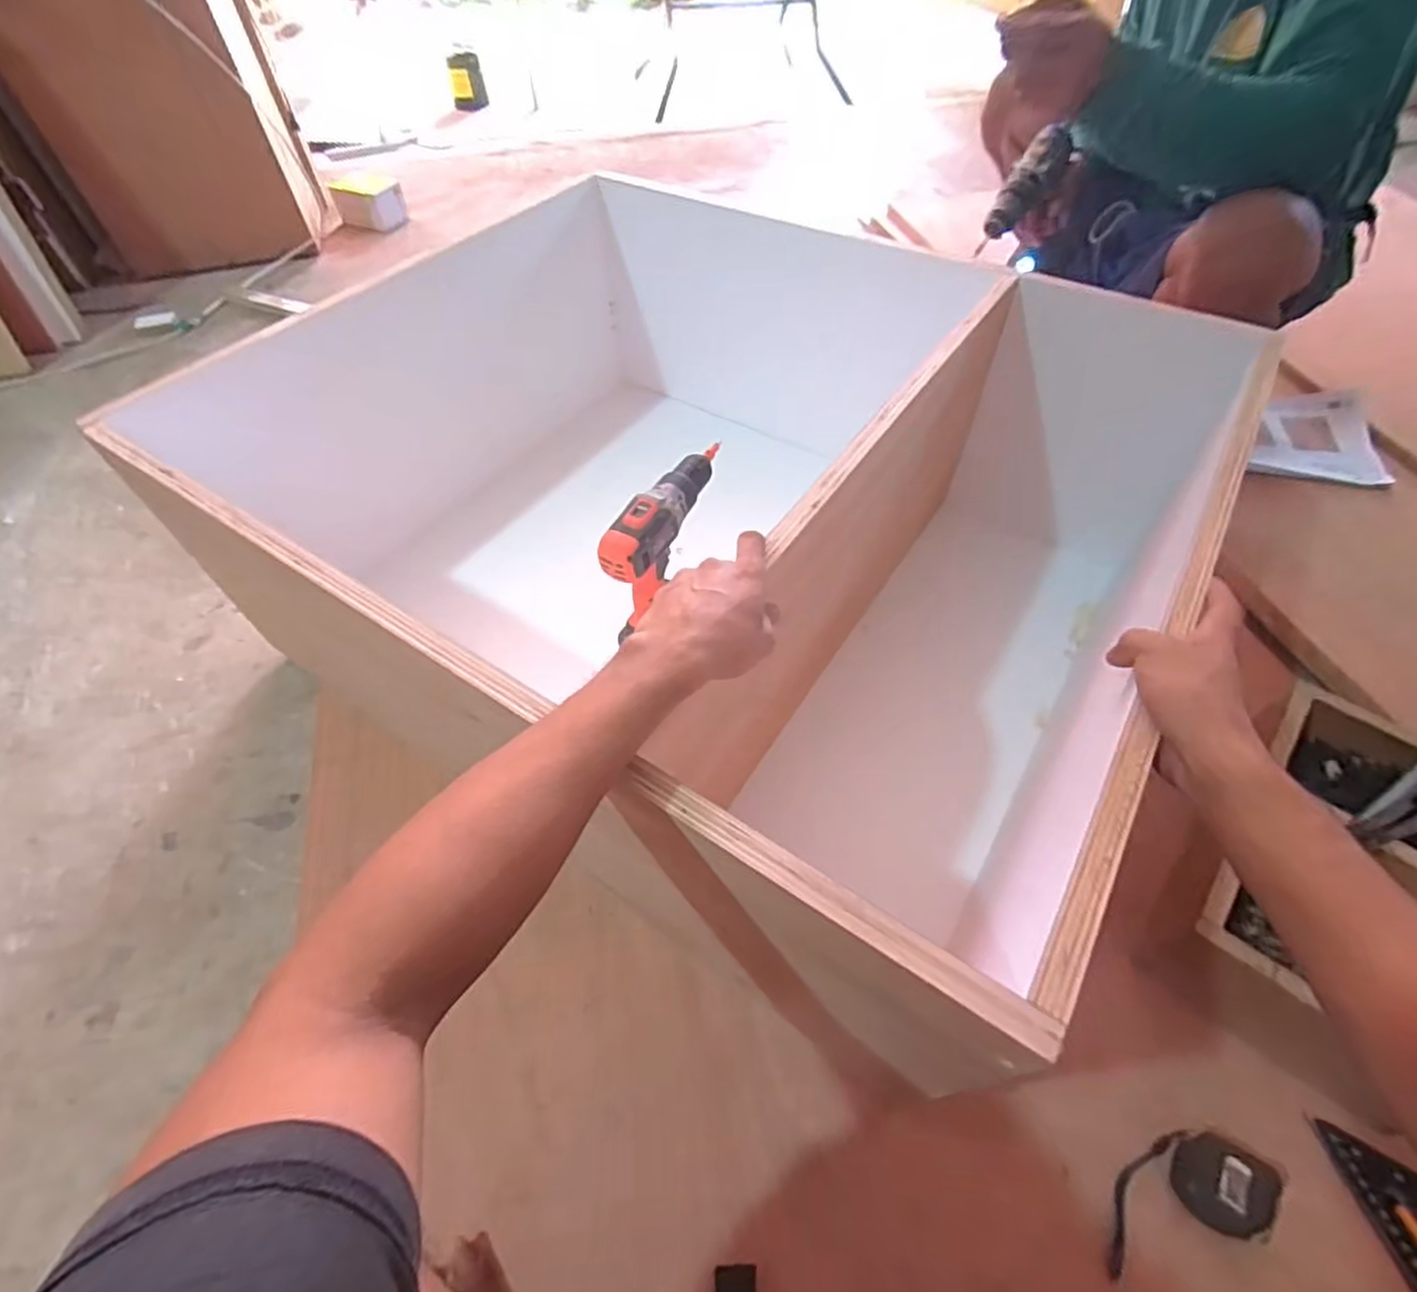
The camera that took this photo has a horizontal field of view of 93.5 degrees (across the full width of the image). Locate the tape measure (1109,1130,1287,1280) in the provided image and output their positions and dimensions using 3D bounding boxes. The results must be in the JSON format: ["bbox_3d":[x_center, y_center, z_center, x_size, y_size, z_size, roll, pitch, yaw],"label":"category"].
[{"bbox_3d":[0.389,0.440,0.537,0.158,0.046,0.069,-10,54,-7],"label":"tape measure"}]

